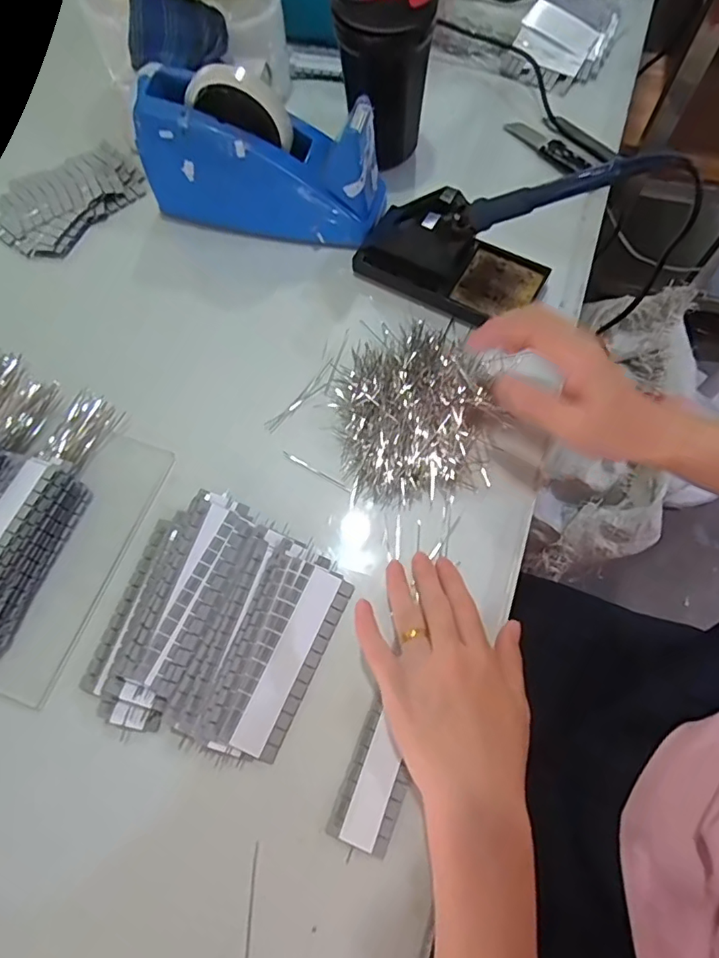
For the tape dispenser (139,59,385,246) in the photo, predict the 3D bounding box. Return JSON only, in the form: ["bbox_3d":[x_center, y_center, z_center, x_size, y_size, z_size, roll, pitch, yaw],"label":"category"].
[{"bbox_3d":[-0.086,-0.281,0.470,0.208,0.114,0.064,13,69,7],"label":"tape dispenser"}]

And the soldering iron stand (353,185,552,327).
[{"bbox_3d":[0.079,-0.196,0.453,0.150,0.072,0.080,30,72,13],"label":"soldering iron stand"}]

